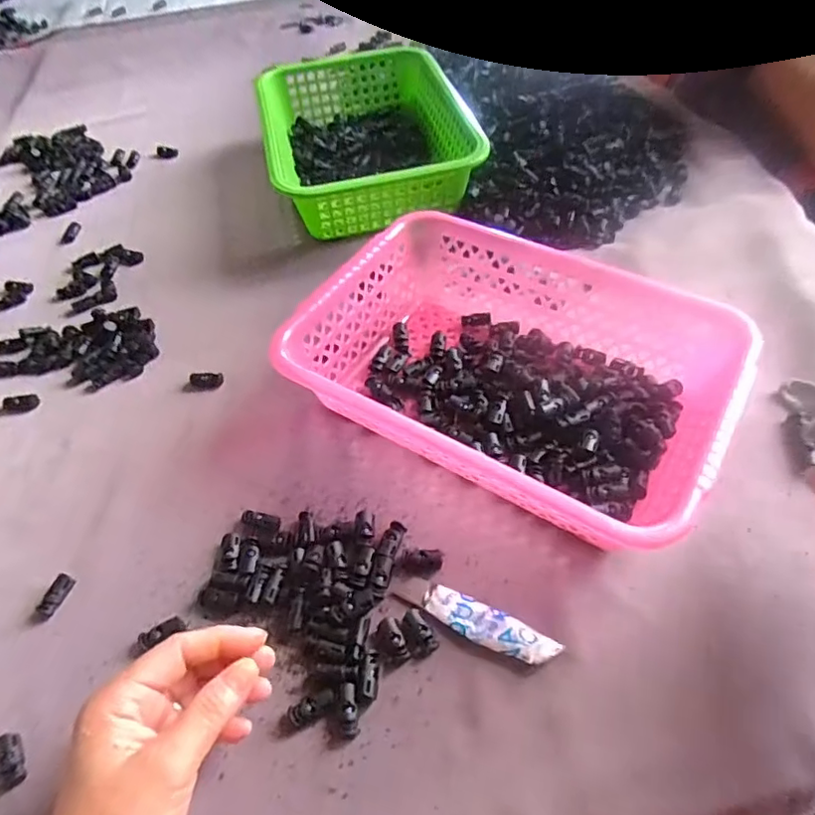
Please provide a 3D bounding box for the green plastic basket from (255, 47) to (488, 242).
[{"bbox_3d":[-0.058,-0.320,0.685,0.212,0.090,0.301,-11,51,-7],"label":"green plastic basket"}]

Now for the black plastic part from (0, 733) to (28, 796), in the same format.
[{"bbox_3d":[-0.231,0.204,0.330,0.018,0.008,0.029,-23,54,-16],"label":"black plastic part"}]

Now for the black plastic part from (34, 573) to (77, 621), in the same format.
[{"bbox_3d":[-0.240,0.129,0.390,0.014,0.004,0.030,13,53,12],"label":"black plastic part"}]

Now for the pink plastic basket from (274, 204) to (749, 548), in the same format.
[{"bbox_3d":[0.076,-0.027,0.449,0.312,0.085,0.221,23,56,20],"label":"pink plastic basket"}]

